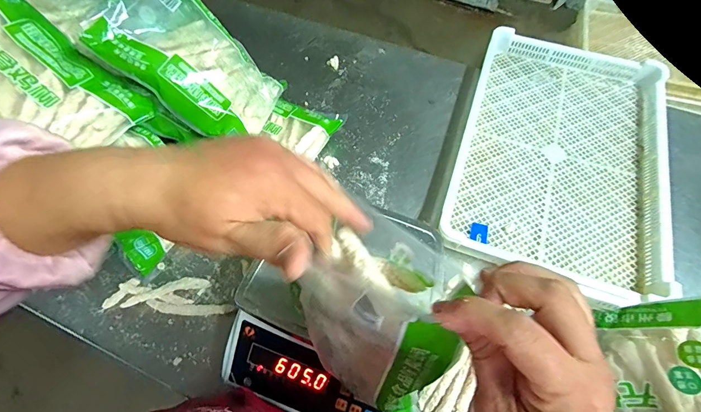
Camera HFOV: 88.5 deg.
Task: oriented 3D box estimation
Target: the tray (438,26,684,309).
[{"bbox_3d":[0.443,-0.125,0.755,0.402,0.051,0.632,19,64,11],"label":"tray"}]

